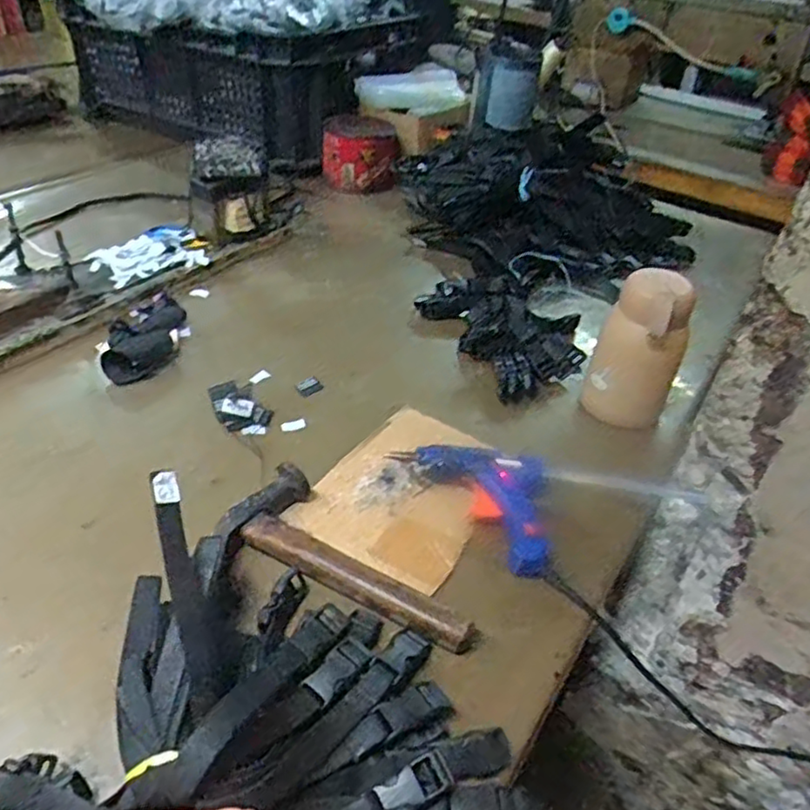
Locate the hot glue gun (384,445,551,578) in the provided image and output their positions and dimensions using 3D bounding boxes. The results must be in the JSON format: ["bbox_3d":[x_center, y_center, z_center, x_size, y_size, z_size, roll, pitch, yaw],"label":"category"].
[{"bbox_3d":[0.069,0.063,0.521,0.079,0.024,0.147,-28,51,-34],"label":"hot glue gun"}]

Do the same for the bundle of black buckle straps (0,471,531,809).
[{"bbox_3d":[-0.081,0.193,0.307,0.241,0.085,0.287,21,42,17],"label":"bundle of black buckle straps"}]

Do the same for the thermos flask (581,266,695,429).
[{"bbox_3d":[0.210,-0.050,0.592,0.073,0.137,0.062,18,42,14],"label":"thermos flask"}]

